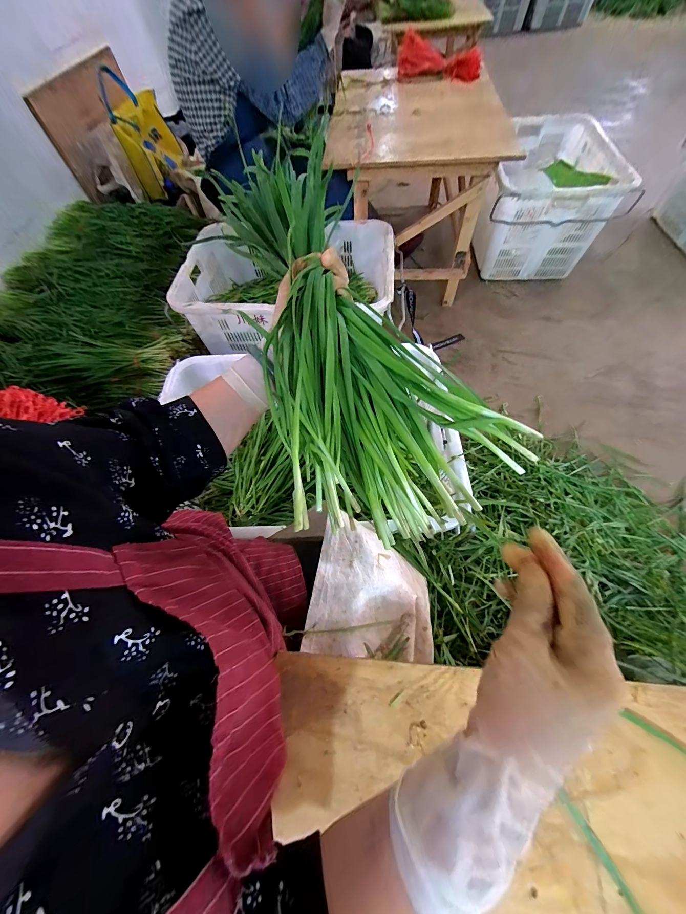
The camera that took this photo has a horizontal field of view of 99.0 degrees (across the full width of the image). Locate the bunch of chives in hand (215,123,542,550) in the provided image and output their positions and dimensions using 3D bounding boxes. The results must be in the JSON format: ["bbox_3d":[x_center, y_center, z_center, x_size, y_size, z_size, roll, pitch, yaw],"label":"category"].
[{"bbox_3d":[-0.008,-0.145,0.307,0.206,0.078,0.458,-21,76,-10],"label":"bunch of chives in hand"}]

